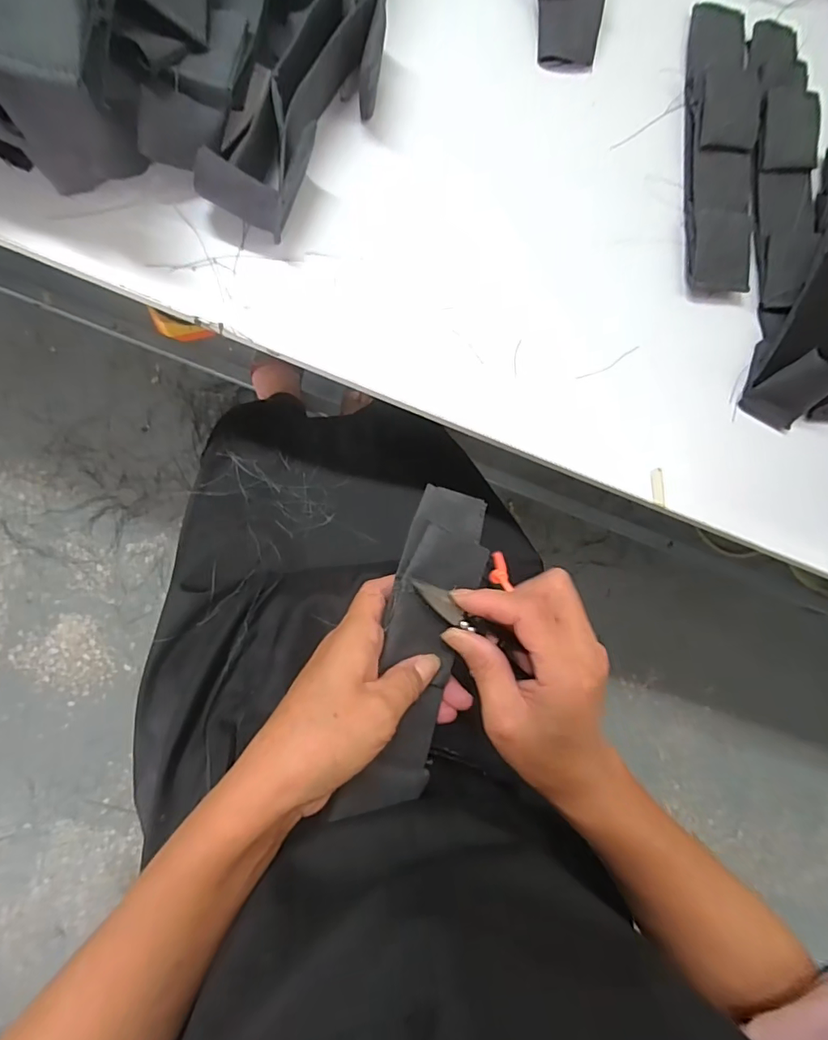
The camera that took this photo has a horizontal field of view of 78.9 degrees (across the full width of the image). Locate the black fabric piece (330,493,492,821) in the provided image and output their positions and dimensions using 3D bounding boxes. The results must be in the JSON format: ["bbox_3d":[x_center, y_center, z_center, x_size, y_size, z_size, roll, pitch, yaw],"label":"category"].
[{"bbox_3d":[0.005,0.069,0.270,0.051,0.022,0.171,12,86,-7],"label":"black fabric piece"}]

